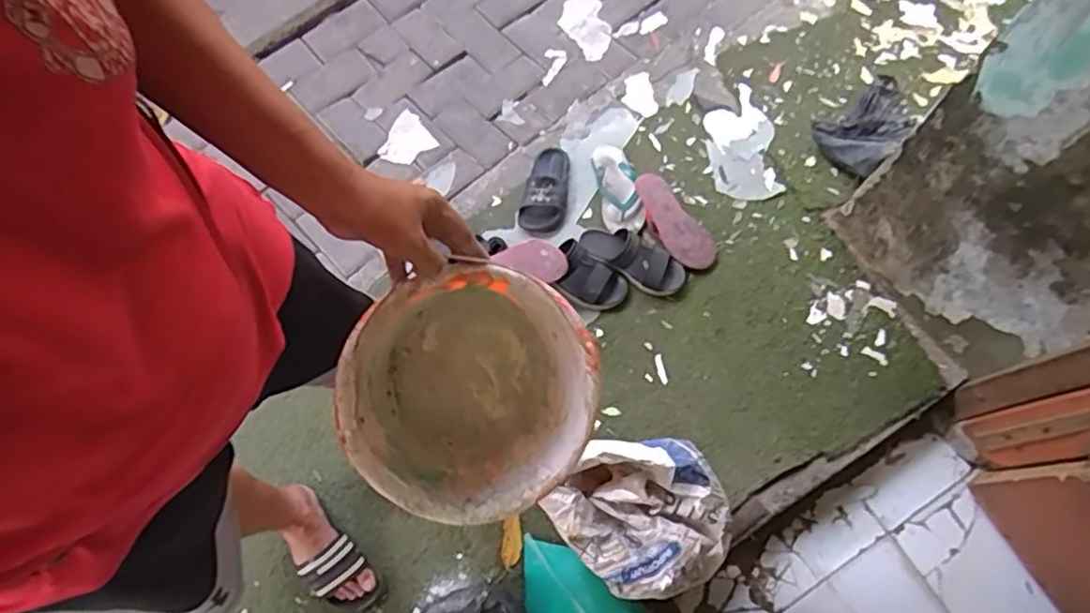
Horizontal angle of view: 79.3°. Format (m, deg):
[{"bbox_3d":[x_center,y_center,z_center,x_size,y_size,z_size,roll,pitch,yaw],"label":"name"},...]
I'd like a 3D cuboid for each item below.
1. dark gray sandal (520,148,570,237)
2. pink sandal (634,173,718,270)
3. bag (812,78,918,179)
[{"bbox_3d":[0.008,-0.272,1.527,0.112,0.087,0.257,14,70,3],"label":"dark gray sandal"},{"bbox_3d":[0.284,-0.191,1.485,0.106,0.055,0.249,-39,76,-14],"label":"pink sandal"},{"bbox_3d":[0.787,-0.454,1.590,0.202,0.086,0.367,33,59,10],"label":"bag"}]

